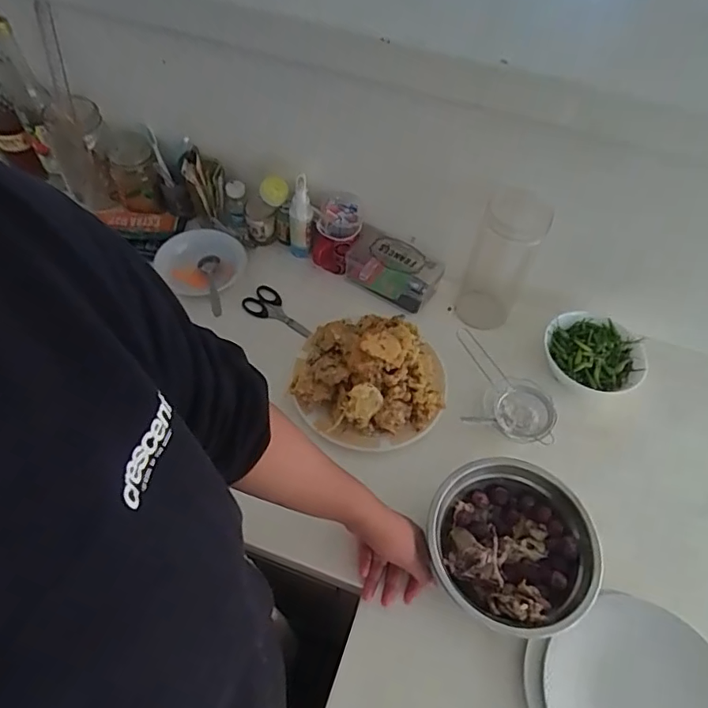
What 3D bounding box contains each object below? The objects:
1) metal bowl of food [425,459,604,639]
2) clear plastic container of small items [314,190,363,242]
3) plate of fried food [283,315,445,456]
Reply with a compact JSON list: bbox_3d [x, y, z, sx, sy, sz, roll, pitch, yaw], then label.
[{"bbox_3d":[0.186,0.228,0.636,0.190,0.054,0.188,2,55,-2],"label":"metal bowl of food"},{"bbox_3d":[-0.023,-0.219,0.849,0.067,0.062,0.056,10,55,4],"label":"clear plastic container of small items"},{"bbox_3d":[0.019,0.026,0.741,0.215,0.086,0.184,19,56,10],"label":"plate of fried food"}]

